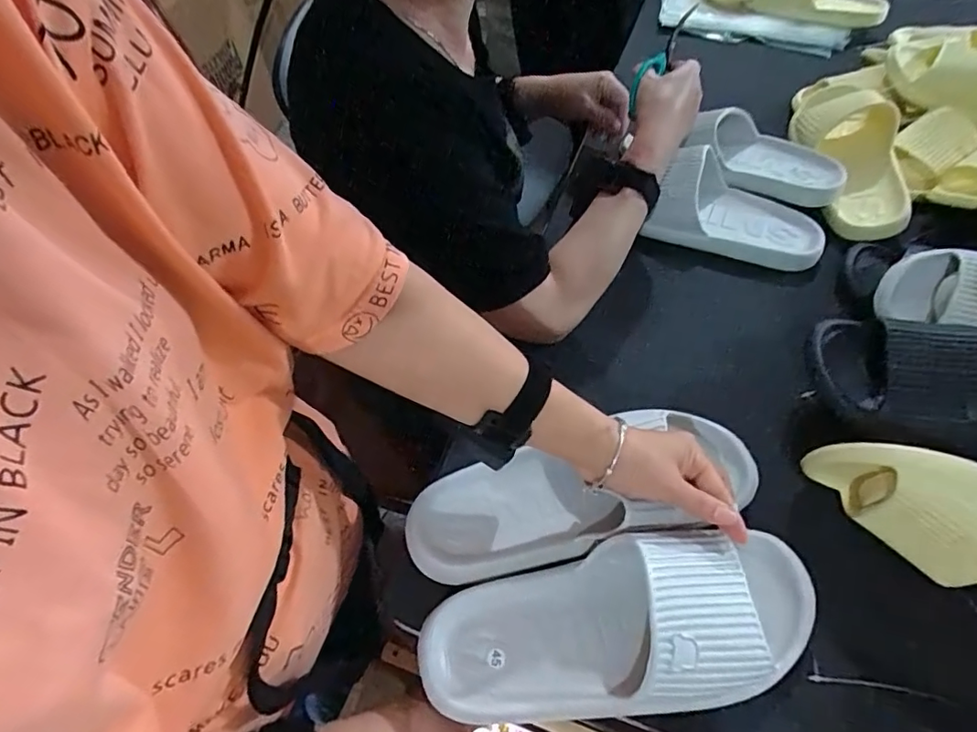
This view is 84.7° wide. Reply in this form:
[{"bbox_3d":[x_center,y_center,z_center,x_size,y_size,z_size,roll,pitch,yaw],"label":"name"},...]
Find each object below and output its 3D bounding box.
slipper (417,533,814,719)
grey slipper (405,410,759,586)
[{"bbox_3d":[0.097,0.185,0.381,0.288,0.070,0.104,-11,56,0],"label":"slipper"},{"bbox_3d":[0.080,0.096,0.442,0.297,0.058,0.108,-14,56,-6],"label":"grey slipper"}]

